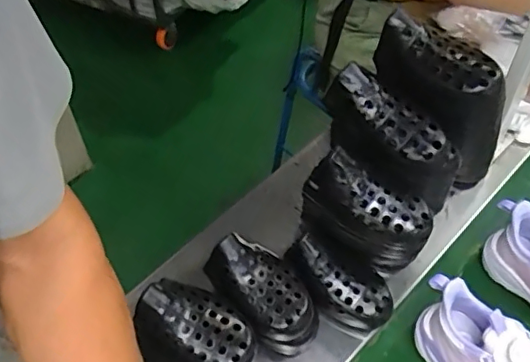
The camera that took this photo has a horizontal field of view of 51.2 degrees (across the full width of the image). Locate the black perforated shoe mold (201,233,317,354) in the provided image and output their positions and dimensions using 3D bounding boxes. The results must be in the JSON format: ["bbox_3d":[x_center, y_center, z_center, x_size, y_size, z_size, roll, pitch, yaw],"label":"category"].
[{"bbox_3d":[0.000,0.124,0.585,0.075,0.113,0.116,-35,55,-21],"label":"black perforated shoe mold"}]

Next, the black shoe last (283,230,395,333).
[{"bbox_3d":[0.081,0.113,0.616,0.129,0.053,0.063,40,58,3],"label":"black shoe last"}]

